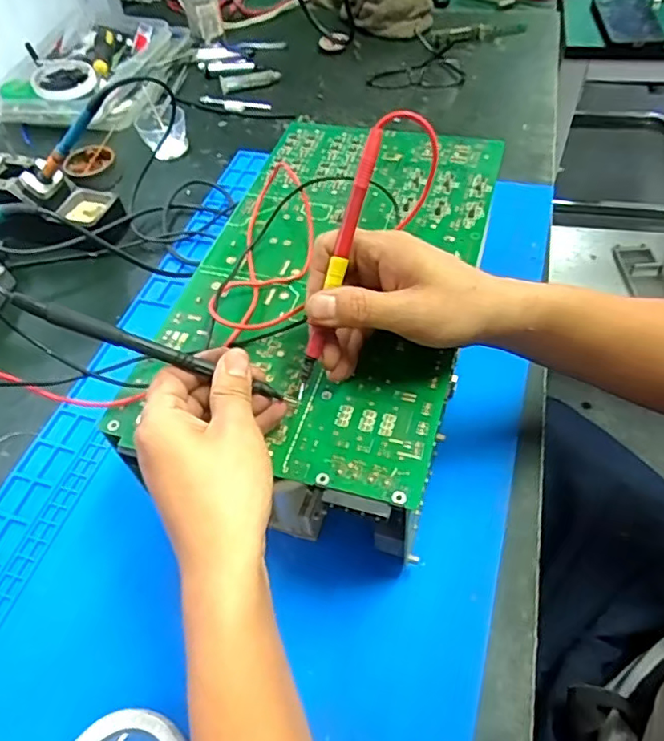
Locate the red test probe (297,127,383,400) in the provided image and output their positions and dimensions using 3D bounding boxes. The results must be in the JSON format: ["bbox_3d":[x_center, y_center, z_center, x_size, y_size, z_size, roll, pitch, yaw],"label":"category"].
[{"bbox_3d":[0.003,-0.063,0.346,0.009,0.007,0.162,18,94,17],"label":"red test probe"}]

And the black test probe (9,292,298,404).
[{"bbox_3d":[-0.105,-0.014,0.332,0.148,0.012,0.010,21,51,-15],"label":"black test probe"}]

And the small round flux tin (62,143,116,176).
[{"bbox_3d":[-0.310,-0.268,0.743,0.064,0.019,0.051,-22,54,-14],"label":"small round flux tin"}]

